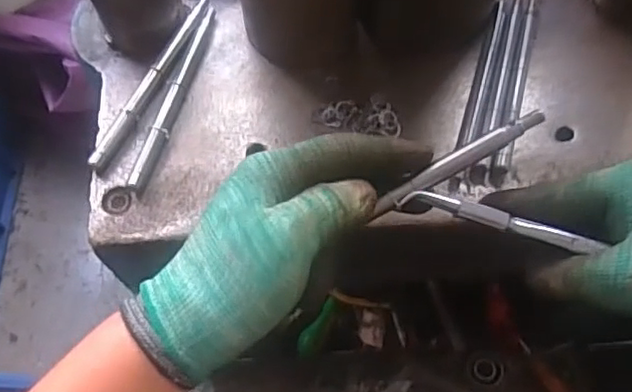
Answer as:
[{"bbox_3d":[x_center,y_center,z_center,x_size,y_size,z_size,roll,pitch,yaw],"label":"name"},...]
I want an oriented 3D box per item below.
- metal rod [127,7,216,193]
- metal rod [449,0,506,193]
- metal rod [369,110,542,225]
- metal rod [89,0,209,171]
[{"bbox_3d":[-0.103,-0.076,0.454,0.012,0.011,0.162,15,65,7],"label":"metal rod"},{"bbox_3d":[0.123,-0.081,0.461,0.012,0.012,0.173,16,65,8],"label":"metal rod"},{"bbox_3d":[0.075,-0.018,0.324,0.098,0.006,0.010,-30,67,1],"label":"metal rod"},{"bbox_3d":[-0.121,-0.087,0.457,0.012,0.011,0.160,21,66,10],"label":"metal rod"}]

